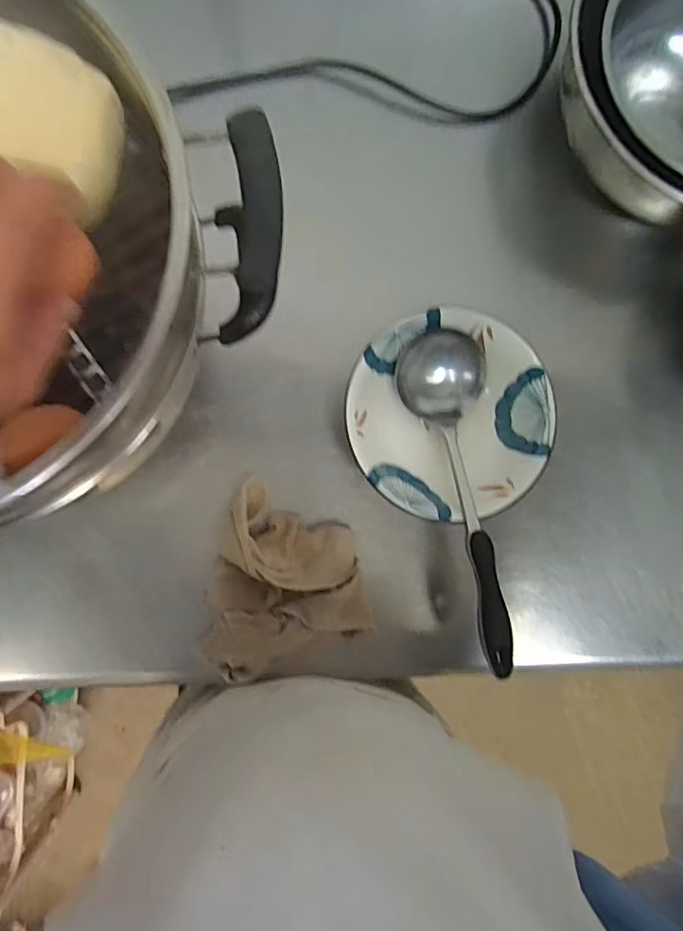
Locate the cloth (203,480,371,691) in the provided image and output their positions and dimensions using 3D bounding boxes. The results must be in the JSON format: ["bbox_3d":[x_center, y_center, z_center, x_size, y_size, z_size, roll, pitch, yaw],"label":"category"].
[{"bbox_3d":[-0.046,0.121,0.515,0.163,0.067,0.184,14,83,-5],"label":"cloth"}]

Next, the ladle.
[{"bbox_3d":[0.101,0.027,0.520,0.088,0.107,0.316,0,85,-7],"label":"ladle"}]

